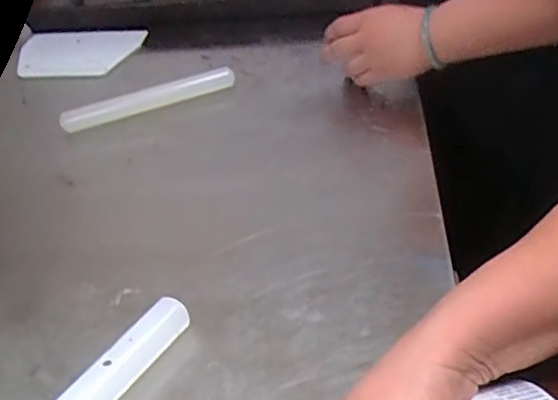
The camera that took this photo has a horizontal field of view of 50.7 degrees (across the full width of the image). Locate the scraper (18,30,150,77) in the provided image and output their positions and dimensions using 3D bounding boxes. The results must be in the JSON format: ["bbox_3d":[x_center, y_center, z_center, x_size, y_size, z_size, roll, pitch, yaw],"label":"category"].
[{"bbox_3d":[-0.287,-0.213,0.853,0.176,0.007,0.089,-3,59,1],"label":"scraper"}]

